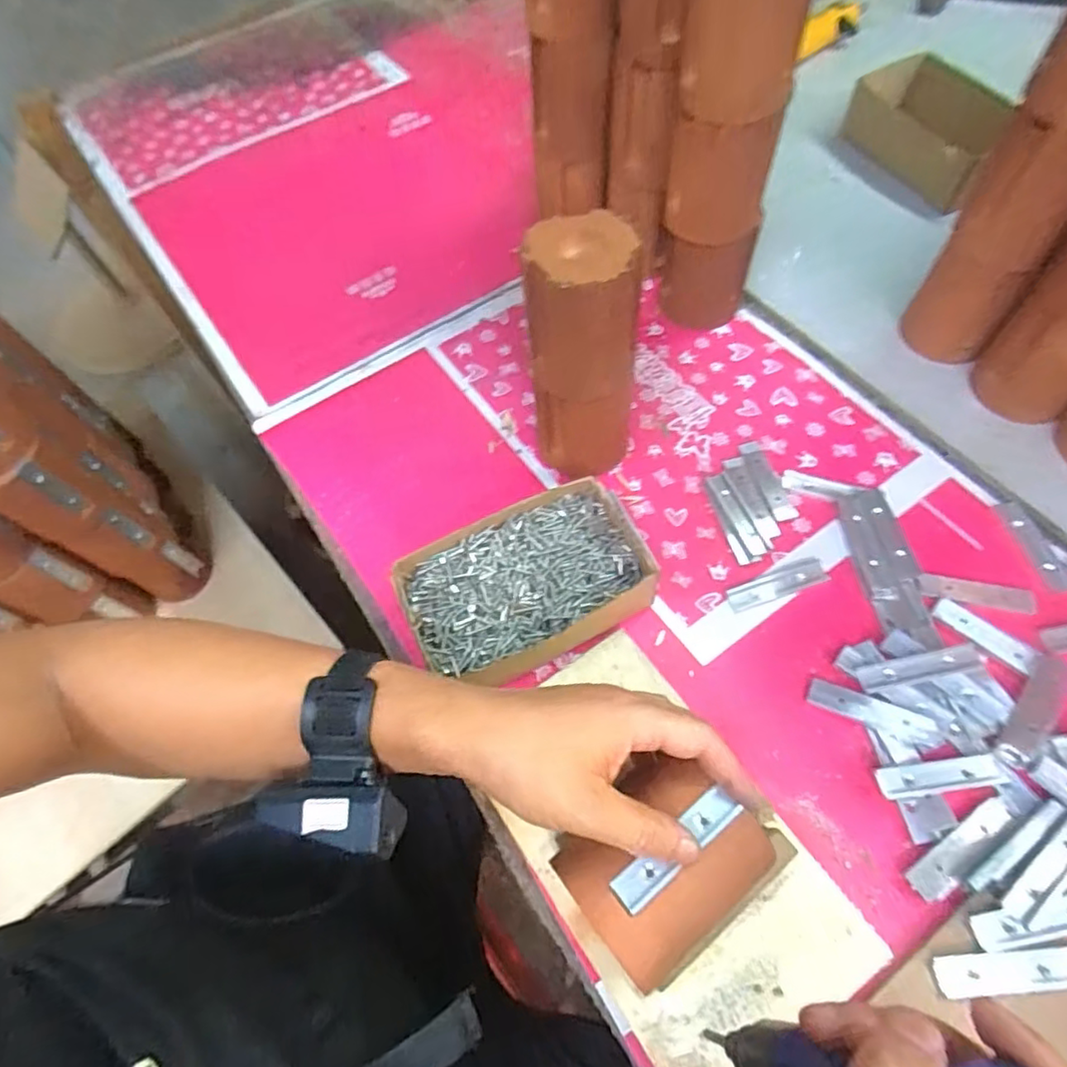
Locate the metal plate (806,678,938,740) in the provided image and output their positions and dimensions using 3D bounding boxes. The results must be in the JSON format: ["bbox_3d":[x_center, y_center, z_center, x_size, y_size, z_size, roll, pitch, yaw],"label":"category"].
[{"bbox_3d":[0.231,0.120,0.430,0.078,0.004,0.018,15,73,24],"label":"metal plate"}]

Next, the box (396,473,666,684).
[{"bbox_3d":[-0.005,0.041,0.470,0.174,0.048,0.113,-27,63,-9],"label":"box"}]

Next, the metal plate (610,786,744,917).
[{"bbox_3d":[0.075,0.164,0.328,0.079,0.006,0.019,-35,62,-16],"label":"metal plate"}]

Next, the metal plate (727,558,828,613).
[{"bbox_3d":[0.189,0.040,0.487,0.079,0.006,0.022,-19,62,-5],"label":"metal plate"}]

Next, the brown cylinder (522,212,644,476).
[{"bbox_3d":[0.036,-0.129,0.479,0.074,0.199,0.071,-4,62,3],"label":"brown cylinder"}]

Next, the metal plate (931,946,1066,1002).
[{"bbox_3d":[0.266,0.247,0.353,0.079,0.004,0.020,-6,62,1],"label":"metal plate"}]

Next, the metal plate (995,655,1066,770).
[{"bbox_3d":[0.336,0.119,0.418,0.022,0.004,0.085,30,69,30],"label":"metal plate"}]

